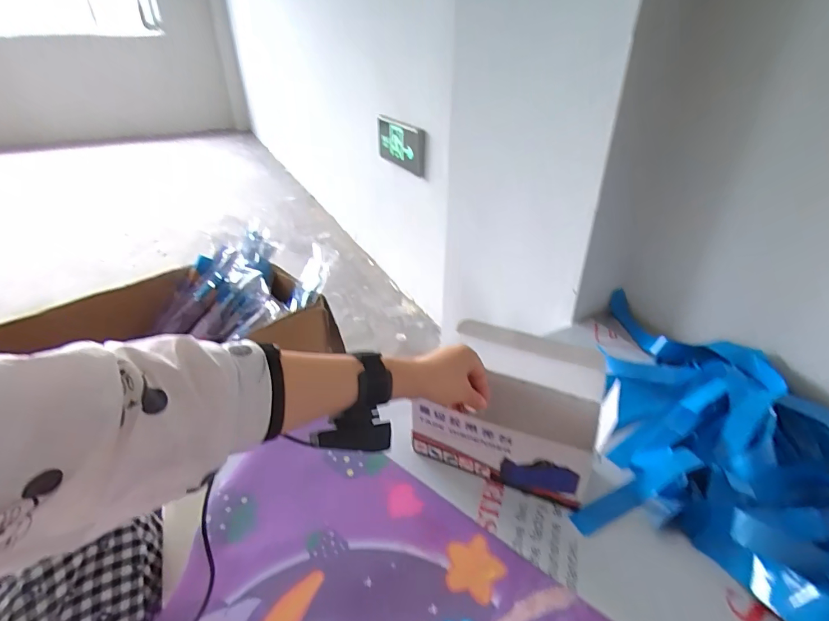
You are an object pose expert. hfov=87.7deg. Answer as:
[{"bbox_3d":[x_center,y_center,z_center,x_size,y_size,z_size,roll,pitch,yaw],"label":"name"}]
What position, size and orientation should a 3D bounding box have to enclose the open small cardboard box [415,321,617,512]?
[{"bbox_3d":[0.117,0.120,0.555,0.237,0.122,0.173,18,37,27],"label":"open small cardboard box"}]

